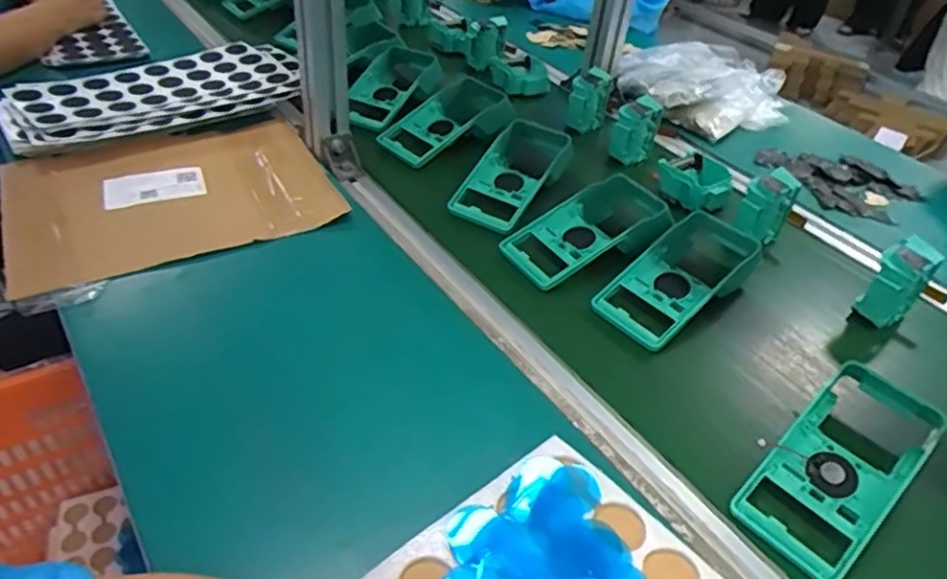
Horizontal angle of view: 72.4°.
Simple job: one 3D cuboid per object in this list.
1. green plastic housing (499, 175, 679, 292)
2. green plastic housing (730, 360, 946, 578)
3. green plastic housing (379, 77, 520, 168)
[{"bbox_3d":[0.126,-0.064,0.685,0.188,0.041,0.094,-22,49,-23],"label":"green plastic housing"},{"bbox_3d":[0.275,0.127,0.482,0.179,0.032,0.083,-29,51,-34],"label":"green plastic housing"},{"bbox_3d":[-0.038,-0.221,0.853,0.180,0.040,0.105,-26,51,-26],"label":"green plastic housing"}]

